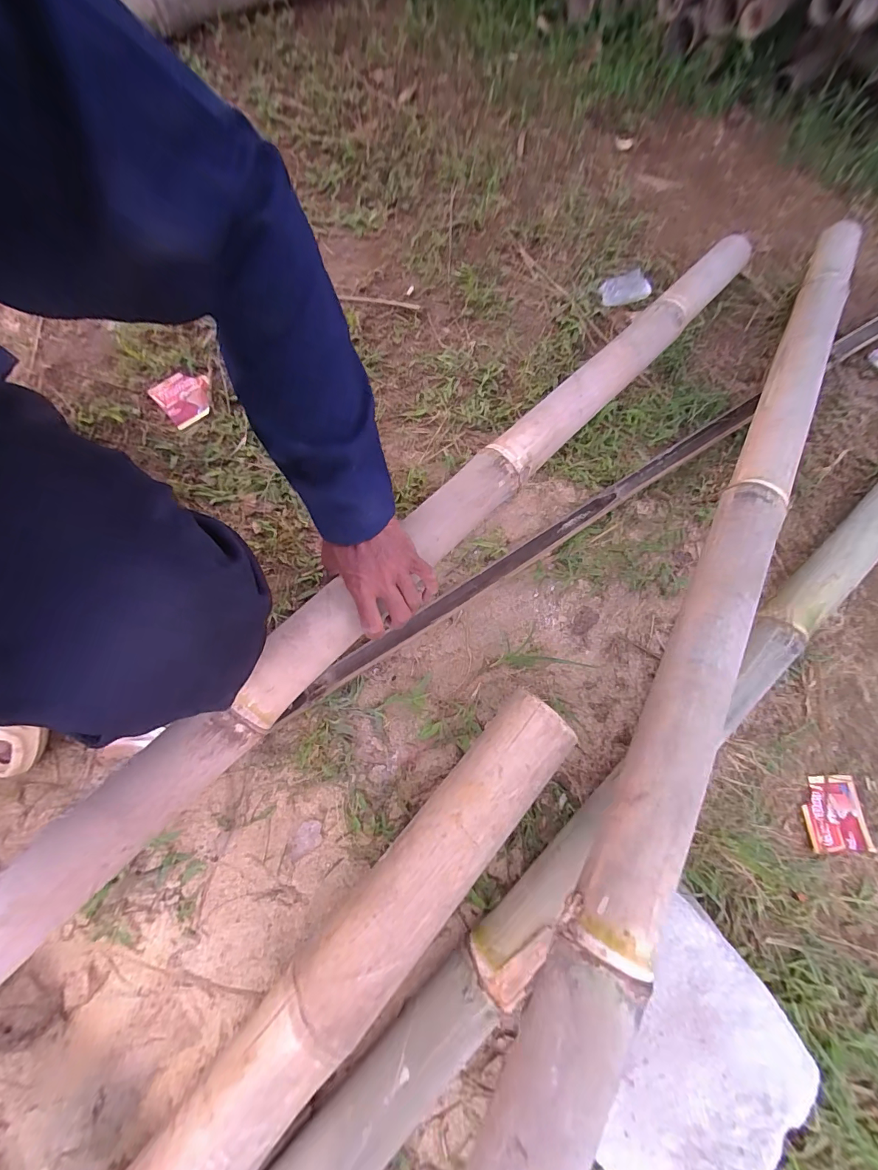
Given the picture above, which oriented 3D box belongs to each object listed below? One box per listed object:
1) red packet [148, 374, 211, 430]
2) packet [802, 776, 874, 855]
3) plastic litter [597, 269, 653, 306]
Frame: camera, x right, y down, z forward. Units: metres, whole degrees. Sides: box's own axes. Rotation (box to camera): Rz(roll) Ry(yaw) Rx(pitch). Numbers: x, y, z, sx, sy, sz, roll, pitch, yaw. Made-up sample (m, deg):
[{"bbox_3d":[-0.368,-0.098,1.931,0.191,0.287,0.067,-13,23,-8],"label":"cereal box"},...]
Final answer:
[{"bbox_3d":[-0.399,-0.298,0.671,0.082,0.007,0.088,-40,83,-15],"label":"red packet"},{"bbox_3d":[0.504,0.290,0.541,0.083,0.009,0.086,0,73,-1],"label":"packet"},{"bbox_3d":[0.351,-0.567,0.813,0.093,0.016,0.058,-23,75,-8],"label":"plastic litter"}]

